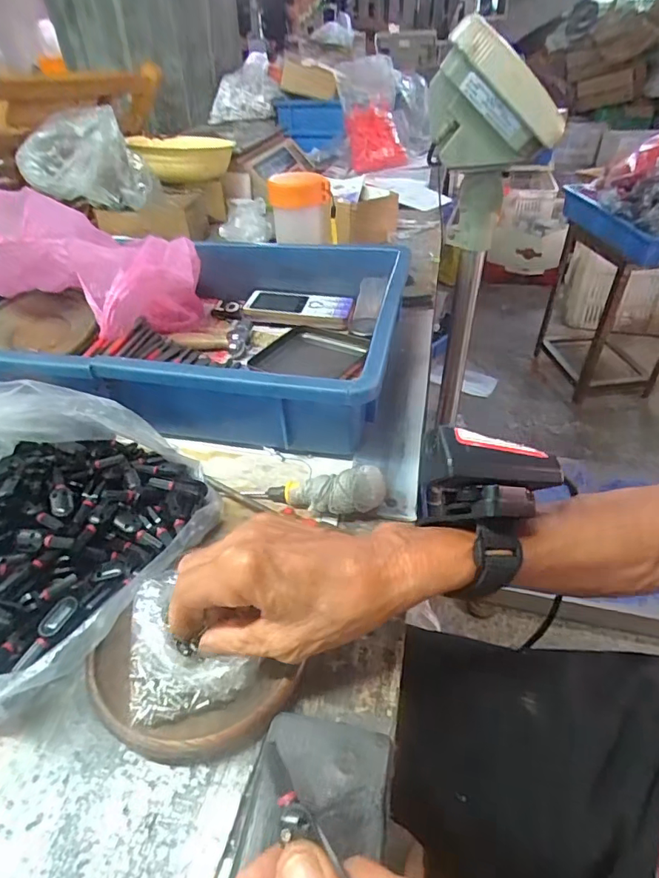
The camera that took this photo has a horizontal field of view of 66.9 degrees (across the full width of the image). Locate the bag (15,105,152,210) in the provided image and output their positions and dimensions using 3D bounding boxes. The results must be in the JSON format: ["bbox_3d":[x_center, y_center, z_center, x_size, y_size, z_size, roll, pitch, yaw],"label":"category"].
[{"bbox_3d":[-0.362,-0.409,0.732,0.161,0.110,0.118,-16,41,-17],"label":"bag"}]

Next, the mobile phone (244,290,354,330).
[{"bbox_3d":[-0.037,-0.152,0.575,0.126,0.015,0.059,7,40,11],"label":"mobile phone"}]

